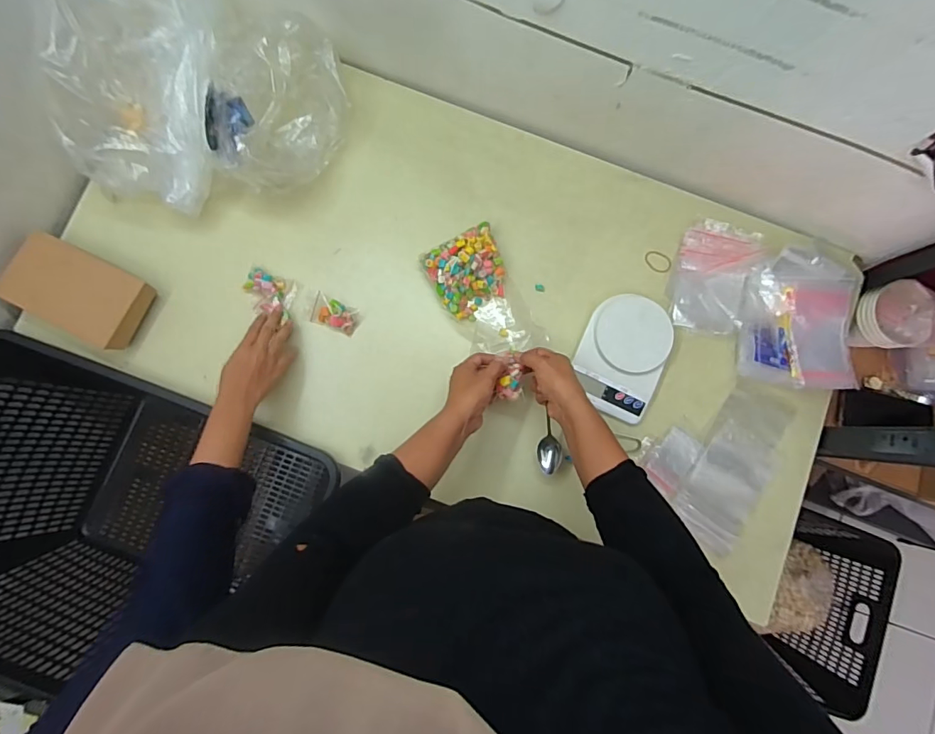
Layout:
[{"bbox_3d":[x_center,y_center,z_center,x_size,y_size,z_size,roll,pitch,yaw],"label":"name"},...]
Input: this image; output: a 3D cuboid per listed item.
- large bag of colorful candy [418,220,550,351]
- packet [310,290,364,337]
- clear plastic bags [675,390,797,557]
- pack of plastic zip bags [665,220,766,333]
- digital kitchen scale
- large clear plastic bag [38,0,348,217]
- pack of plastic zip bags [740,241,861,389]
[{"bbox_3d":[0.026,-0.101,0.693,0.116,0.054,0.203,-28,85,-5],"label":"large bag of colorful candy"},{"bbox_3d":[-0.197,-0.078,0.693,0.070,0.022,0.042,23,83,1],"label":"packet"},{"bbox_3d":[0.400,0.146,0.687,0.101,0.016,0.242,33,83,2],"label":"clear plastic bags"},{"bbox_3d":[0.376,-0.140,0.709,0.111,0.033,0.172,18,83,0],"label":"pack of plastic zip bags"},{"bbox_3d":[0.231,-0.017,0.689,0.127,0.033,0.176,22,83,1],"label":"digital kitchen scale"},{"bbox_3d":[-0.376,-0.374,0.663,0.353,0.143,0.282,14,83,0],"label":"large clear plastic bag"},{"bbox_3d":[0.505,-0.073,0.688,0.171,0.031,0.204,12,90,2],"label":"pack of plastic zip bags"}]

